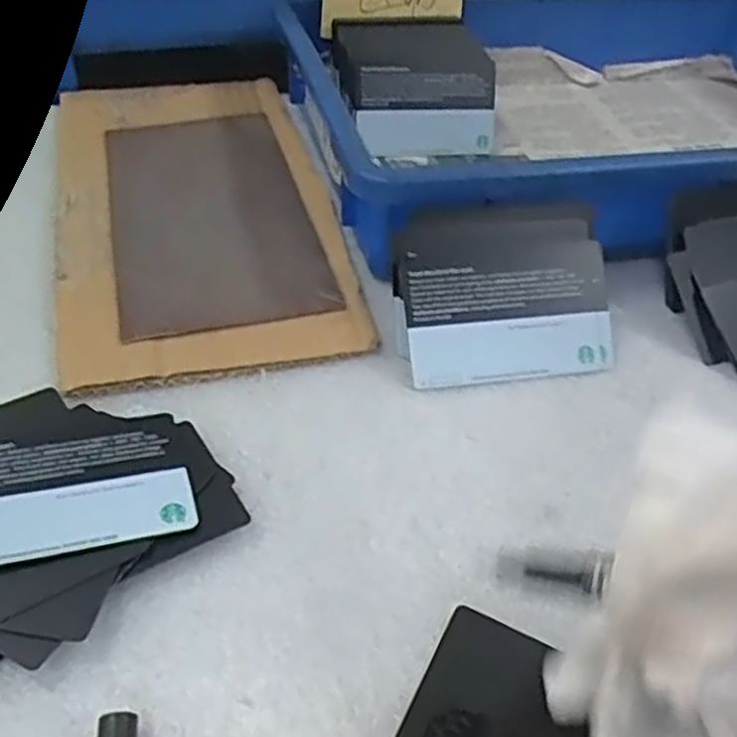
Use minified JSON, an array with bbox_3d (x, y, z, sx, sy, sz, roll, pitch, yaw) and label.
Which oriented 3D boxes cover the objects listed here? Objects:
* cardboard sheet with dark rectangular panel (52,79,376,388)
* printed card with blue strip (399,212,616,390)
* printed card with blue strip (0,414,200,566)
[{"bbox_3d":[-0.091,-0.093,0.406,0.132,0.014,0.268,-8,46,-14],"label":"cardboard sheet with dark rectangular panel"},{"bbox_3d":[0.060,-0.032,0.332,0.091,0.008,0.072,-4,82,-12],"label":"printed card with blue strip"},{"bbox_3d":[-0.103,0.038,0.252,0.085,0.004,0.056,-7,44,-20],"label":"printed card with blue strip"}]

